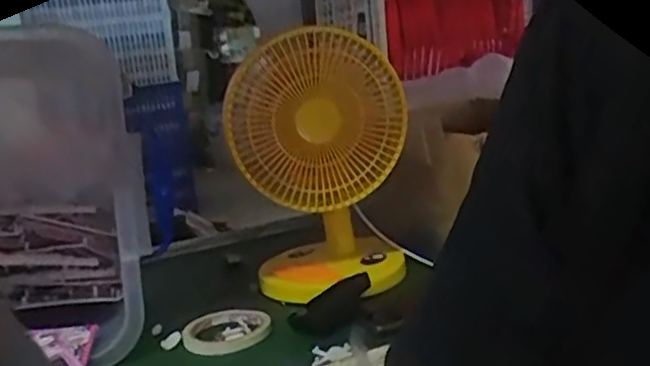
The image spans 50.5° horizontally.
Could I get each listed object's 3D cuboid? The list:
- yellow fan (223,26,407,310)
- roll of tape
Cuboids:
[{"bbox_3d":[-0.015,-0.019,0.896,0.212,0.351,0.160,-9,14,-11],"label":"yellow fan"},{"bbox_3d":[-0.113,0.170,0.786,0.096,0.021,0.096,-7,12,1],"label":"roll of tape"}]

